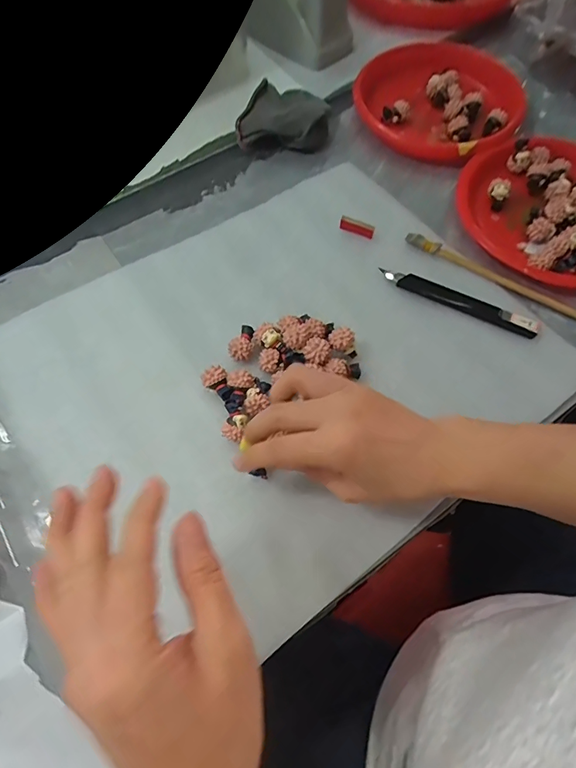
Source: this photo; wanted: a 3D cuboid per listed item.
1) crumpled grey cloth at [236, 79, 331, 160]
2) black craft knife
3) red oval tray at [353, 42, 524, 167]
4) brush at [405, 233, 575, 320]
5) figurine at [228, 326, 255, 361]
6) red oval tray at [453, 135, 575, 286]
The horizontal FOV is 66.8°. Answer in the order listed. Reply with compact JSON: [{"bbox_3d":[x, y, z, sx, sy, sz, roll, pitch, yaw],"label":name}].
[{"bbox_3d":[-0.005,-0.285,0.467,0.094,0.035,0.072,2,65,2],"label":"crumpled grey cloth"},{"bbox_3d":[0.147,-0.072,0.376,0.135,0.007,0.017,25,68,12],"label":"black craft knife"},{"bbox_3d":[0.166,-0.312,0.474,0.166,0.029,0.149,28,69,14],"label":"red oval tray"},{"bbox_3d":[0.190,-0.093,0.388,0.182,0.015,0.011,29,69,14],"label":"brush"},{"bbox_3d":[-0.036,-0.033,0.359,0.019,0.015,0.029,24,68,12],"label":"figurine"},{"bbox_3d":[0.254,-0.169,0.411,0.169,0.023,0.175,-39,70,-16],"label":"red oval tray"}]

